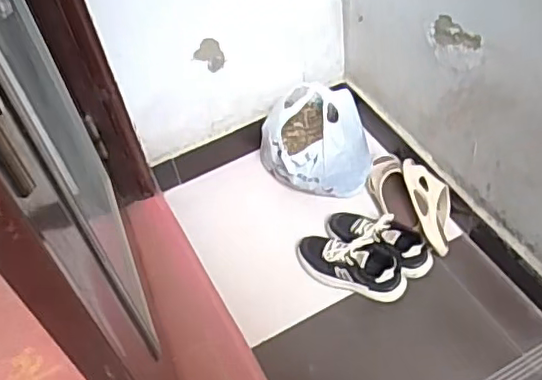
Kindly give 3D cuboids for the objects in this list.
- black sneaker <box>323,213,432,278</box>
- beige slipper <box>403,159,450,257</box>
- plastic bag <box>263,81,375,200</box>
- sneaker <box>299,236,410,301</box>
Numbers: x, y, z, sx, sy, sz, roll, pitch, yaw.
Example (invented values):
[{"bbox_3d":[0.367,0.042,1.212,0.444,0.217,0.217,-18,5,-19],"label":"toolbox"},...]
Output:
[{"bbox_3d":[0.279,0.128,1.581,0.299,0.099,0.119,22,56,28],"label":"black sneaker"},{"bbox_3d":[0.431,0.042,1.618,0.107,0.085,0.268,-11,74,-4],"label":"beige slipper"},{"bbox_3d":[0.125,-0.130,1.703,0.291,0.263,0.214,-10,47,2],"label":"plastic bag"},{"bbox_3d":[0.195,0.200,1.543,0.288,0.123,0.111,19,54,26],"label":"sneaker"}]

